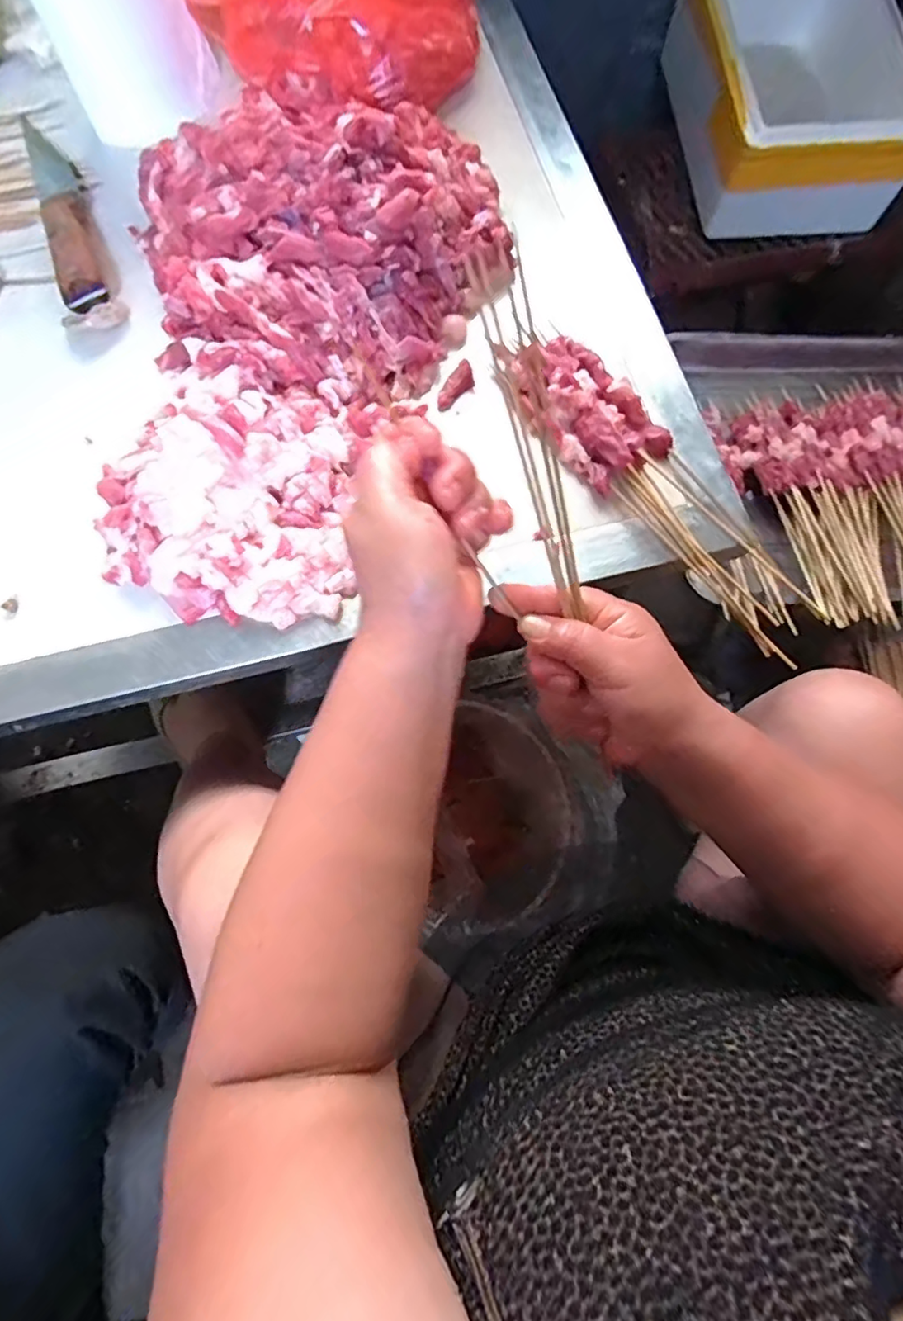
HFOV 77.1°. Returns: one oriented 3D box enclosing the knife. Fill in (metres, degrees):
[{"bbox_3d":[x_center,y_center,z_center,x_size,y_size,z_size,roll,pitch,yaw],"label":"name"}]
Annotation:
[{"bbox_3d":[-0.313,-0.369,0.452,0.032,0.025,0.234,-22,74,-7],"label":"knife"}]

